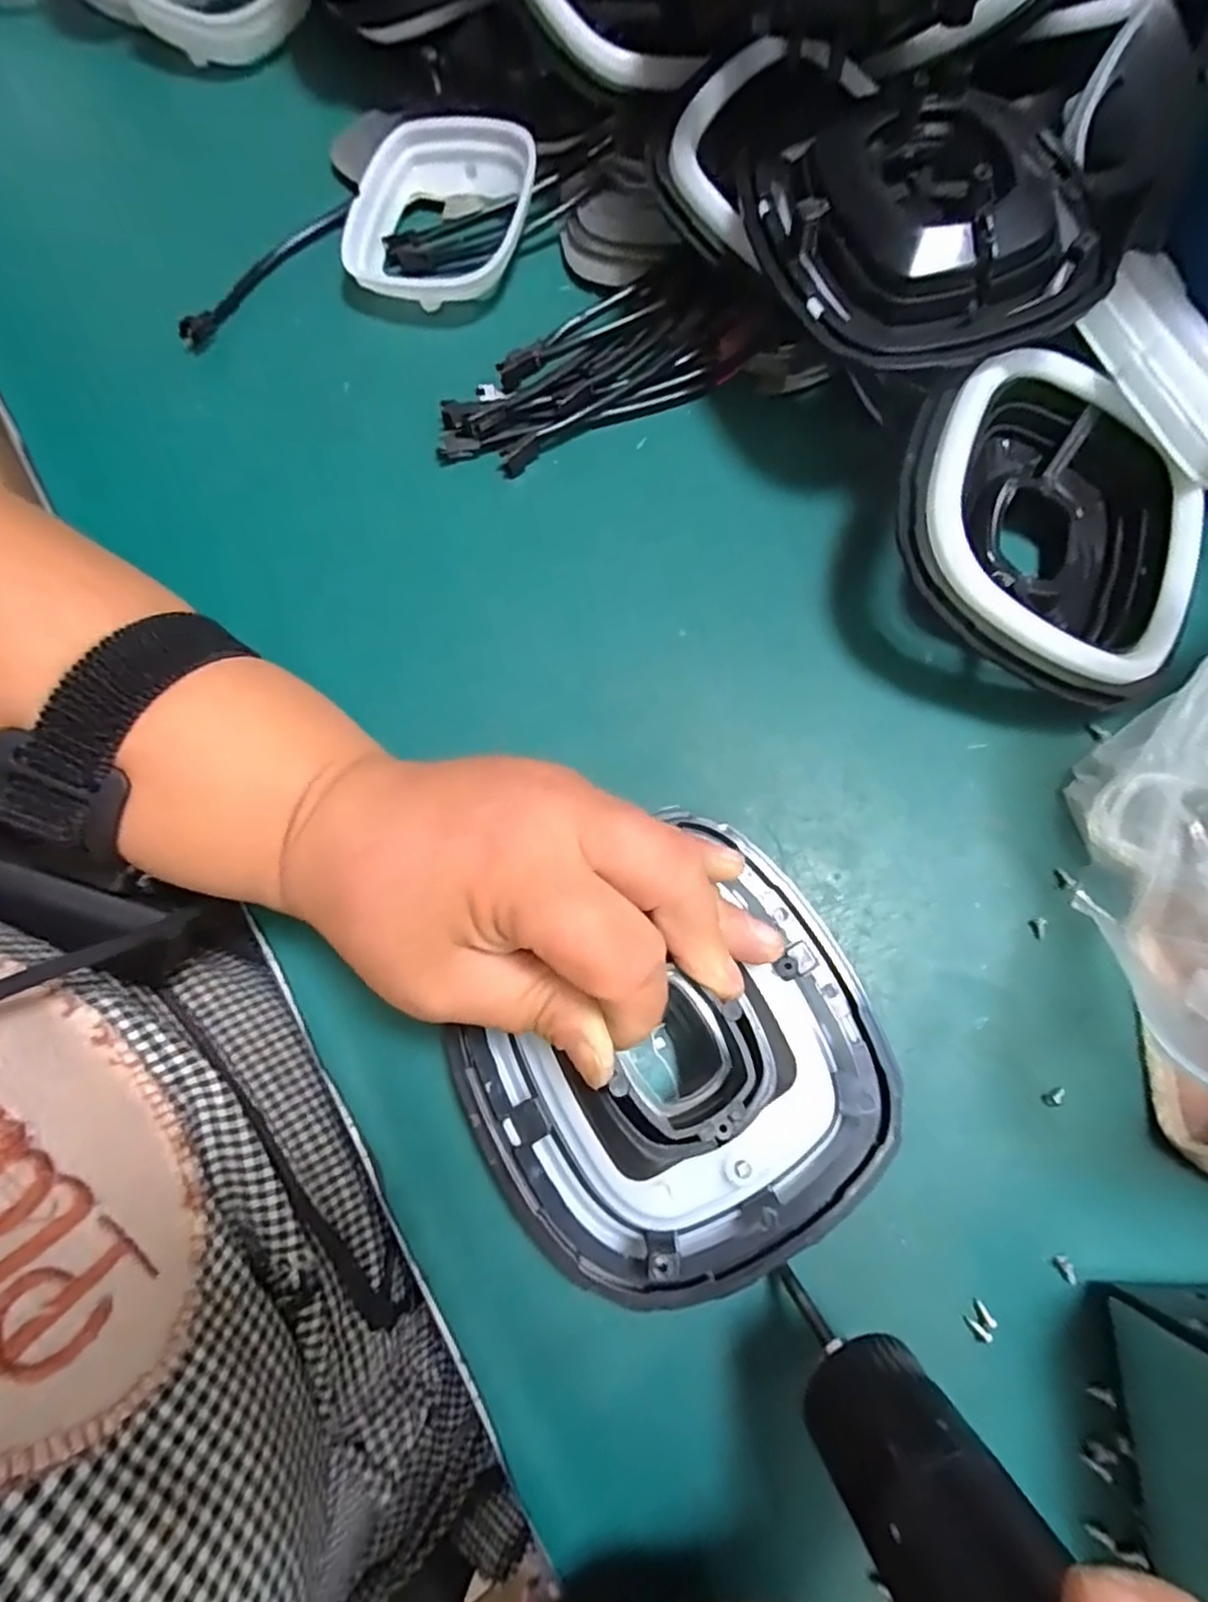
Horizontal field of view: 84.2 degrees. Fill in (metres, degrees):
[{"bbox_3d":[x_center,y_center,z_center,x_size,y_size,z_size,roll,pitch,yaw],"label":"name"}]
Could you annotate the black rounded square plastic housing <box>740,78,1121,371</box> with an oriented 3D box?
[{"bbox_3d":[0.118,-0.224,0.255,0.102,0.035,0.117,-18,72,-5],"label":"black rounded square plastic housing"}]

